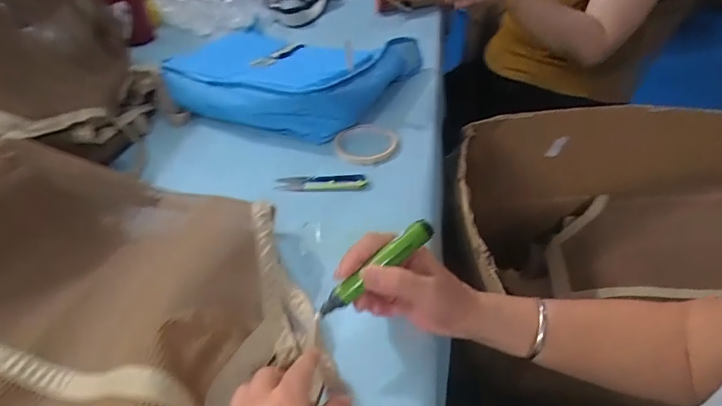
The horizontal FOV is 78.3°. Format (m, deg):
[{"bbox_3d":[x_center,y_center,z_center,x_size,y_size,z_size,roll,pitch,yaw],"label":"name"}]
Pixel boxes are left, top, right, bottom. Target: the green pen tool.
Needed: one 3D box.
[{"bbox_3d":[0.011,0.053,0.365,0.115,0.017,0.016,-39,52,-2],"label":"green pen tool"}]

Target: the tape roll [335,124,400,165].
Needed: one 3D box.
[{"bbox_3d":[0.012,-0.087,0.649,0.096,0.012,0.096,-1,40,1],"label":"tape roll"}]

